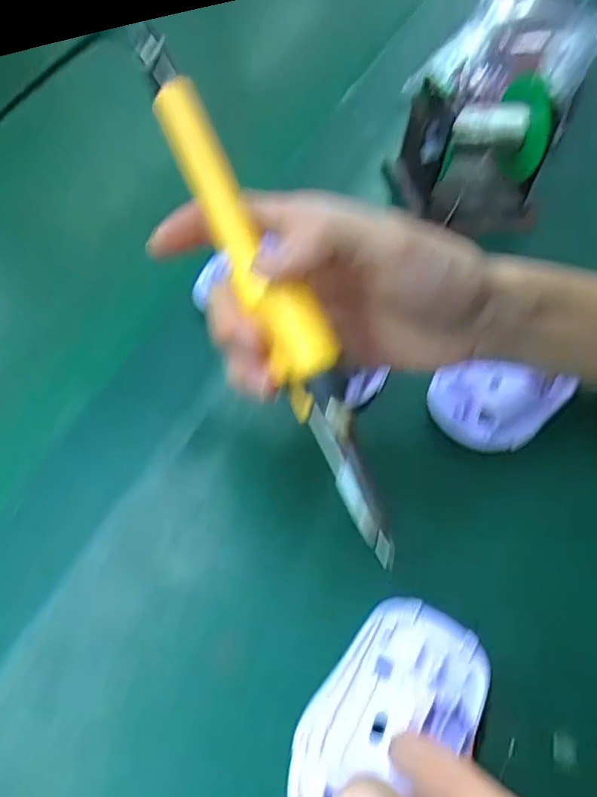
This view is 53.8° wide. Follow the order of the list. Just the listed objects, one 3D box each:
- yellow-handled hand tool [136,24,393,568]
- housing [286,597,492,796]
[{"bbox_3d":[-0.015,-0.046,0.241,0.020,0.040,0.233,-22,80,-17],"label":"yellow-handled hand tool"},{"bbox_3d":[0.035,0.127,0.229,0.055,0.015,0.099,34,59,21],"label":"housing"}]

